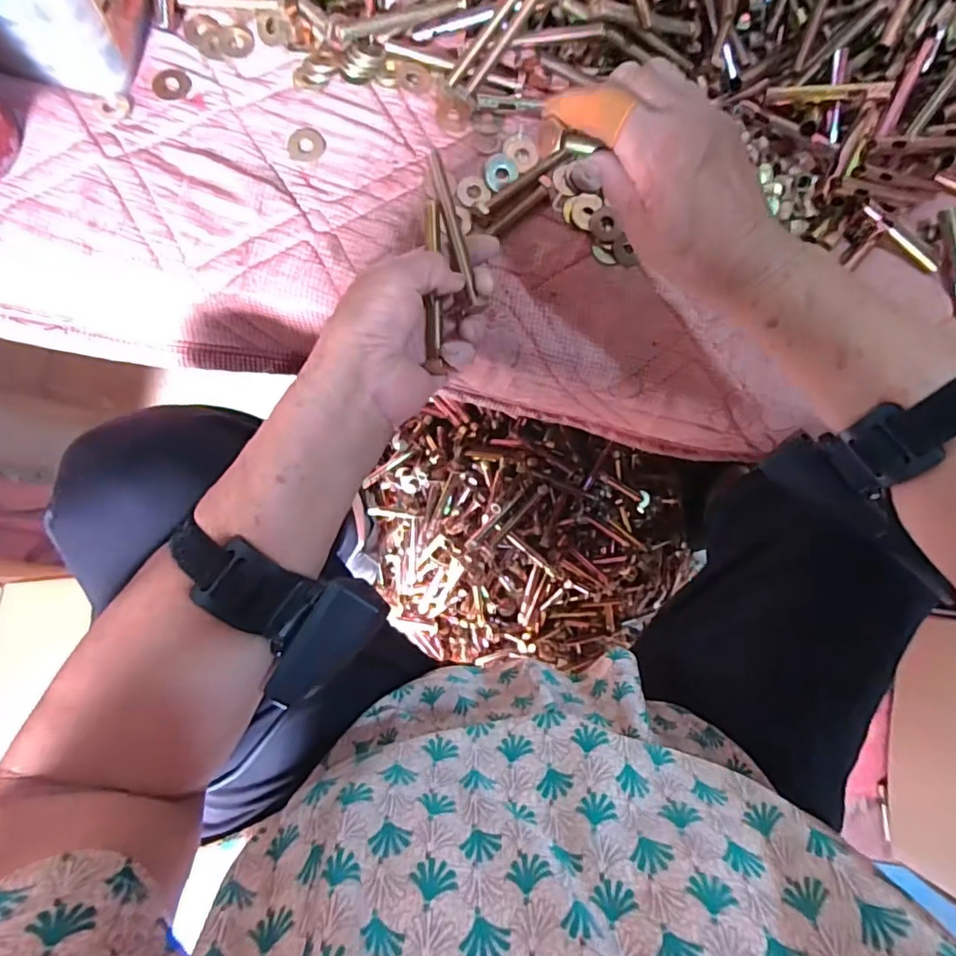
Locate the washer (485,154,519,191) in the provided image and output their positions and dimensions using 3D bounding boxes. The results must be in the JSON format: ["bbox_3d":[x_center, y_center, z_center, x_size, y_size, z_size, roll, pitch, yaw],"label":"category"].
[{"bbox_3d":[0.016,-0.225,0.391,0.024,0.004,0.023,1,84,-7],"label":"washer"}]

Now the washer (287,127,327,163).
[{"bbox_3d":[-0.121,-0.234,0.373,0.024,0.004,0.027,34,81,-3],"label":"washer"}]

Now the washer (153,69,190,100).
[{"bbox_3d":[-0.216,-0.276,0.371,0.023,0.004,0.023,1,84,-7],"label":"washer"}]

